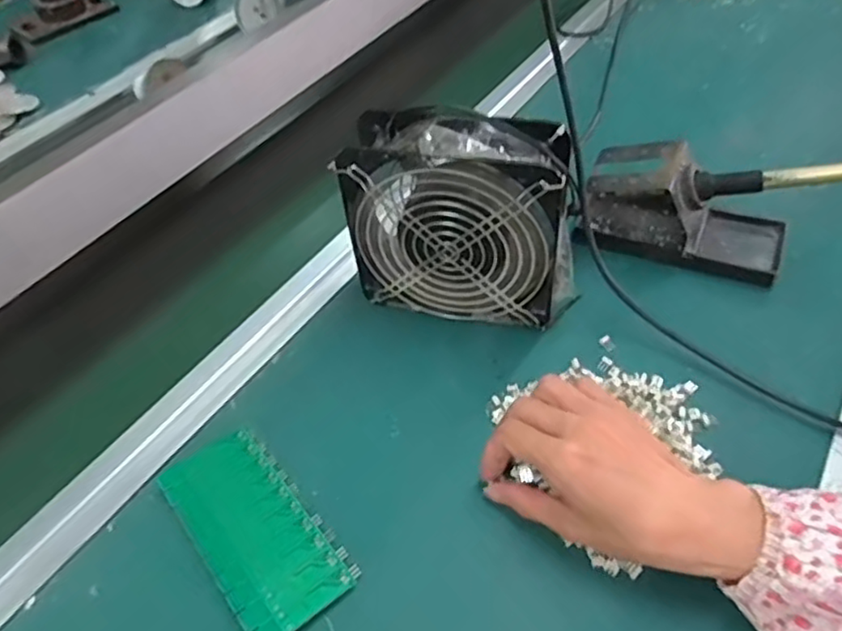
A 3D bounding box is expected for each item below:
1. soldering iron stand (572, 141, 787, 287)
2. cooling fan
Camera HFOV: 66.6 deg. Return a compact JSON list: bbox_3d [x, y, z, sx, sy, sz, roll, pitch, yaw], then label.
[{"bbox_3d":[0.213,-0.091,0.515,0.159,0.066,0.076,18,50,20],"label":"soldering iron stand"},{"bbox_3d":[0.032,-0.068,0.461,0.160,0.150,0.064,10,48,14],"label":"cooling fan"}]

